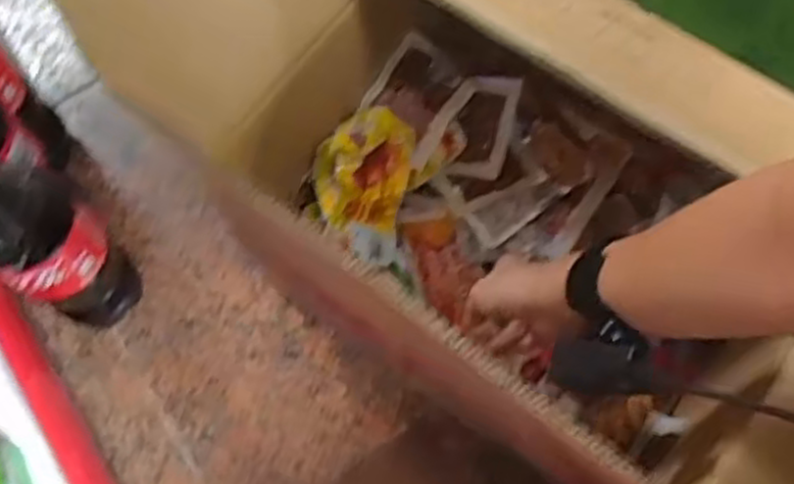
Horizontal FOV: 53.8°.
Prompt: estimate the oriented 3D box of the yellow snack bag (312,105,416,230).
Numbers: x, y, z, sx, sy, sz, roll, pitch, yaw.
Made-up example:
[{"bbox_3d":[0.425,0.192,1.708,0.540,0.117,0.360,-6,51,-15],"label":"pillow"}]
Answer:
[{"bbox_3d":[-0.030,-0.069,0.732,0.094,0.033,0.107,1,101,12],"label":"yellow snack bag"}]

